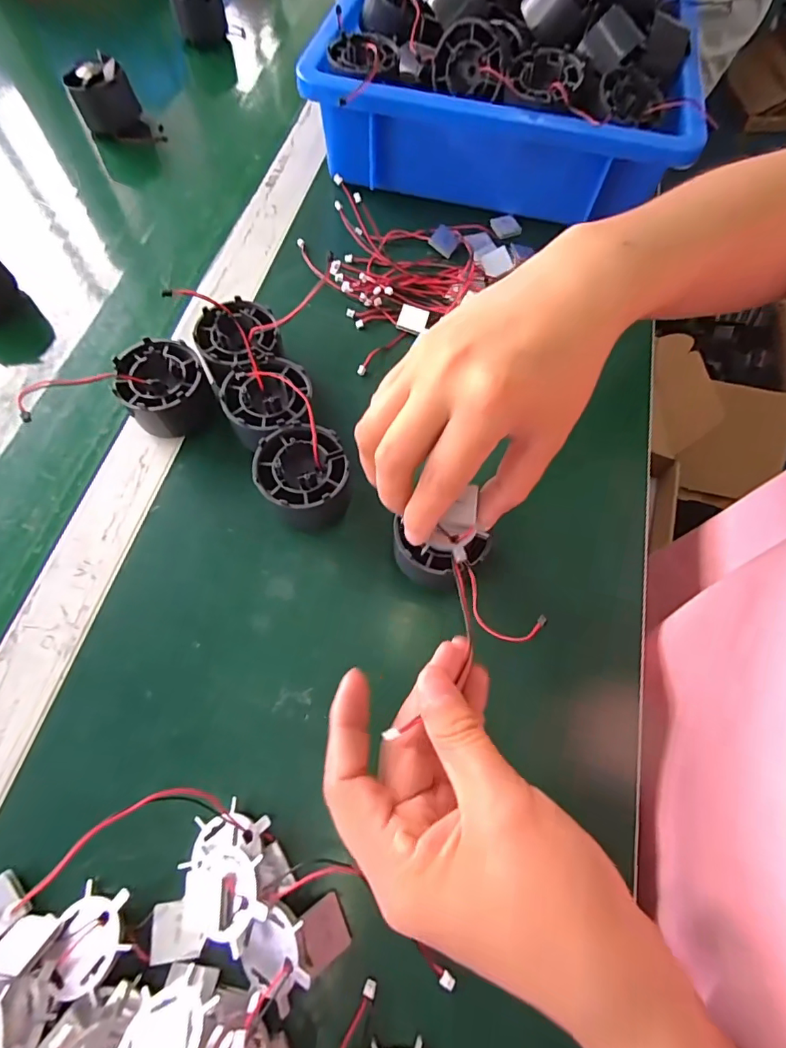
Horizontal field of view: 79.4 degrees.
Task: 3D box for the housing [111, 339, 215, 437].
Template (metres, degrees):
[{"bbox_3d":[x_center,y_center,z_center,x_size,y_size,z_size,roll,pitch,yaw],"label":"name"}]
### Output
[{"bbox_3d":[-0.140,-0.082,0.295,0.050,0.041,0.050,1,66,-2],"label":"housing"}]

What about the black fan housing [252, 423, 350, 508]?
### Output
[{"bbox_3d":[-0.052,-0.026,0.276,0.049,0.038,0.051,1,66,-2],"label":"black fan housing"}]

